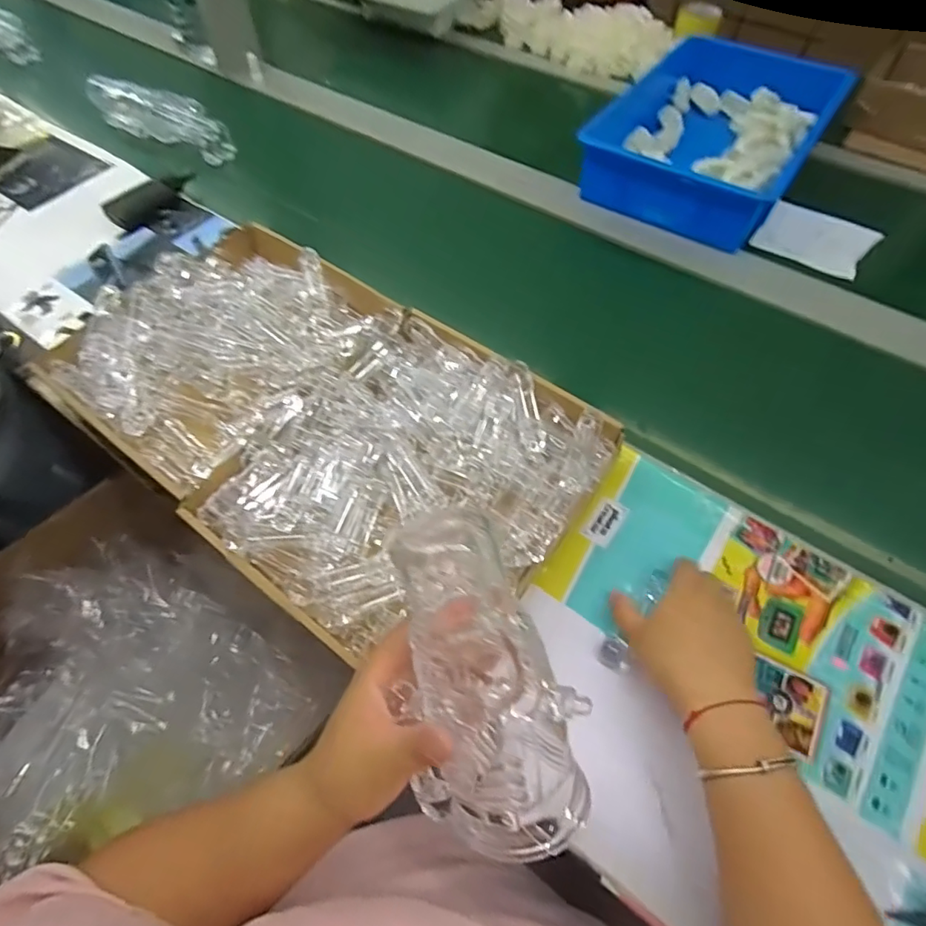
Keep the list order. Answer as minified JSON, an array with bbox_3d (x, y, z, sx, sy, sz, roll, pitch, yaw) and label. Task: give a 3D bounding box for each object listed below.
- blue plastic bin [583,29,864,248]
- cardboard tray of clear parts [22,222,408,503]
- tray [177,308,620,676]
[{"bbox_3d":[0.375,-0.498,0.803,0.279,0.079,0.418,33,65,18],"label":"blue plastic bin"},{"bbox_3d":[-0.243,-0.127,0.581,0.290,0.062,0.313,32,64,18],"label":"cardboard tray of clear parts"},{"bbox_3d":[-0.043,0.013,0.489,0.274,0.058,0.308,35,65,19],"label":"tray"}]

